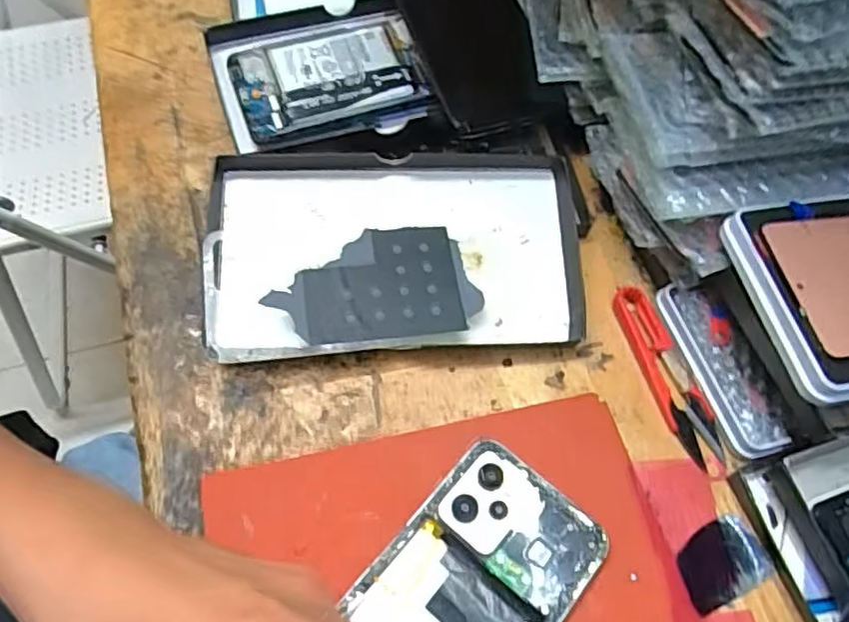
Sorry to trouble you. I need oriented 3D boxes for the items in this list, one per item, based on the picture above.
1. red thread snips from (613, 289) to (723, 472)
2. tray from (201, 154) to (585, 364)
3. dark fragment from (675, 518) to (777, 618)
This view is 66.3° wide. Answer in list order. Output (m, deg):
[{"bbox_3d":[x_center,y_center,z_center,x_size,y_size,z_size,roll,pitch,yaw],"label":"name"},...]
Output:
[{"bbox_3d":[0.129,0.032,0.344,0.022,0.010,0.099,-15,62,-9],"label":"red thread snips"},{"bbox_3d":[-0.015,-0.031,0.355,0.201,0.034,0.113,-5,61,-4],"label":"tray"},{"bbox_3d":[0.139,0.117,0.301,0.047,0.004,0.030,-26,65,-15],"label":"dark fragment"}]

